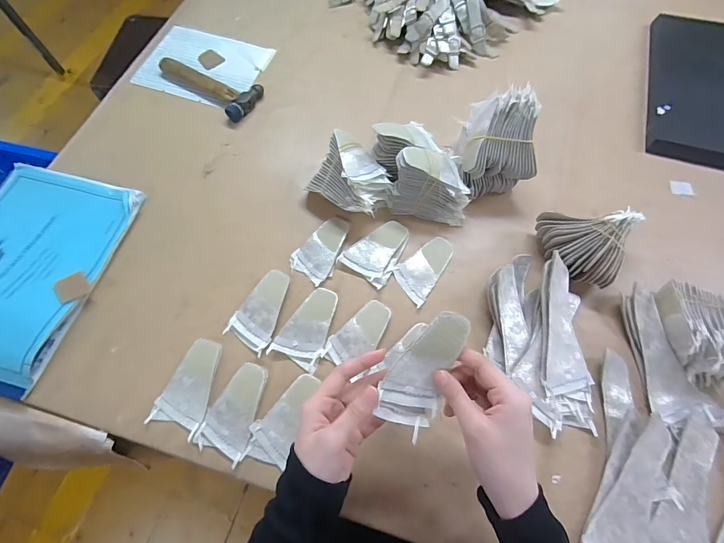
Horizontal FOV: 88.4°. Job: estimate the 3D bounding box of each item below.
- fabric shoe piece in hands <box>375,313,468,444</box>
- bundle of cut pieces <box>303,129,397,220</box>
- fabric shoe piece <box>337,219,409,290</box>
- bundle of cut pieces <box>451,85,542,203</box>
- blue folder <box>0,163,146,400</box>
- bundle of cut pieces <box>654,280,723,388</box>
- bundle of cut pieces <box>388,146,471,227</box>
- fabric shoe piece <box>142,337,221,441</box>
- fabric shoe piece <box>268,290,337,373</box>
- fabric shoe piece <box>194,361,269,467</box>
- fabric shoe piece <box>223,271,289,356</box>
[{"bbox_3d":[0.052,0.087,0.334,0.058,0.006,0.111,21,97,-9],"label":"fabric shoe piece in hands"},{"bbox_3d":[-0.013,-0.125,0.518,0.105,0.071,0.083,39,73,16],"label":"bundle of cut pieces"},{"bbox_3d":[0.024,-0.032,0.509,0.066,0.009,0.095,34,71,14],"label":"fabric shoe piece"},{"bbox_3d":[0.183,-0.172,0.515,0.093,0.117,0.108,-5,67,-1],"label":"bundle of cut pieces"},{"bbox_3d":[-0.445,-0.009,0.488,0.194,0.051,0.292,15,68,7],"label":"blue folder"},{"bbox_3d":[0.404,0.071,0.439,0.079,0.052,0.119,10,67,5],"label":"bundle of cut pieces"},{"bbox_3d":[0.097,-0.123,0.510,0.103,0.086,0.073,11,67,5],"label":"bundle of cut pieces"},{"bbox_3d":[-0.198,0.135,0.440,0.061,0.010,0.104,20,69,9],"label":"fabric shoe piece"},{"bbox_3d":[-0.066,0.066,0.466,0.058,0.009,0.100,21,69,10],"label":"fabric shoe piece"},{"bbox_3d":[-0.145,0.156,0.427,0.055,0.004,0.101,18,68,8],"label":"fabric shoe piece"},{"bbox_3d":[-0.125,0.046,0.476,0.058,0.012,0.100,27,70,12],"label":"fabric shoe piece"}]

